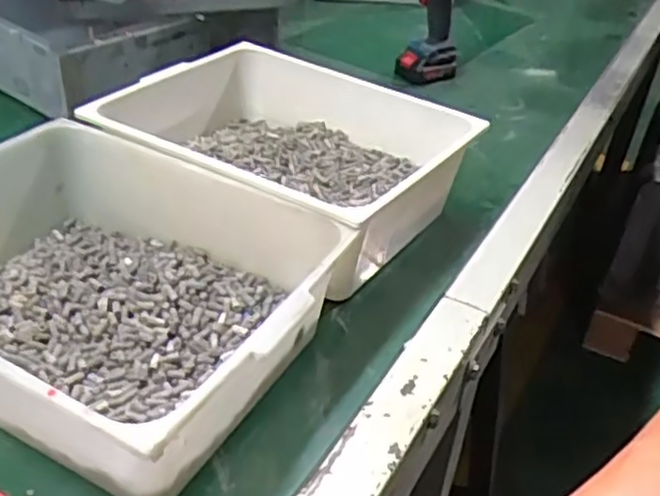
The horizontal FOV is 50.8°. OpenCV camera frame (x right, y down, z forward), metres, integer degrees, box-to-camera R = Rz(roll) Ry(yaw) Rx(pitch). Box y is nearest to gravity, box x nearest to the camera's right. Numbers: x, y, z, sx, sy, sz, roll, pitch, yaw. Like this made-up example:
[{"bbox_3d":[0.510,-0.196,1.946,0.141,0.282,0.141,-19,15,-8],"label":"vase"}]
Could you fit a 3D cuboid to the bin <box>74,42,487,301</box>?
[{"bbox_3d":[-0.050,-0.104,0.802,0.383,0.121,0.296,22,40,24],"label":"bin"}]

